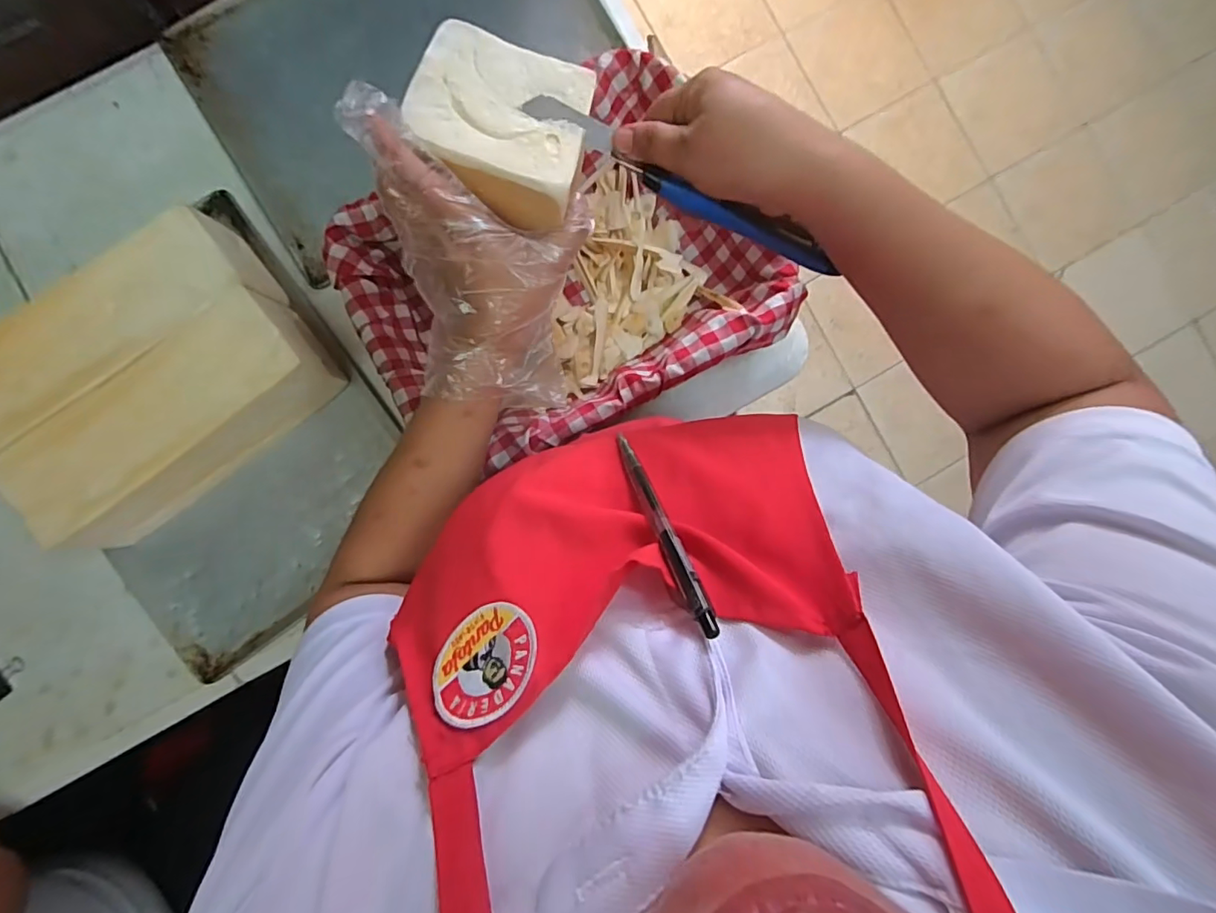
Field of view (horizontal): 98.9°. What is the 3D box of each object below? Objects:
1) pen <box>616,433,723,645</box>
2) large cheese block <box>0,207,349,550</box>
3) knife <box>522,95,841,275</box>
[{"bbox_3d":[0.024,0.031,0.257,0.011,0.135,0.008,-17,128,-5],"label":"pen"},{"bbox_3d":[-0.460,-0.076,0.534,0.288,0.100,0.221,-36,88,-5],"label":"large cheese block"},{"bbox_3d":[0.048,-0.172,0.329,0.212,0.011,0.020,28,84,-4],"label":"knife"}]

